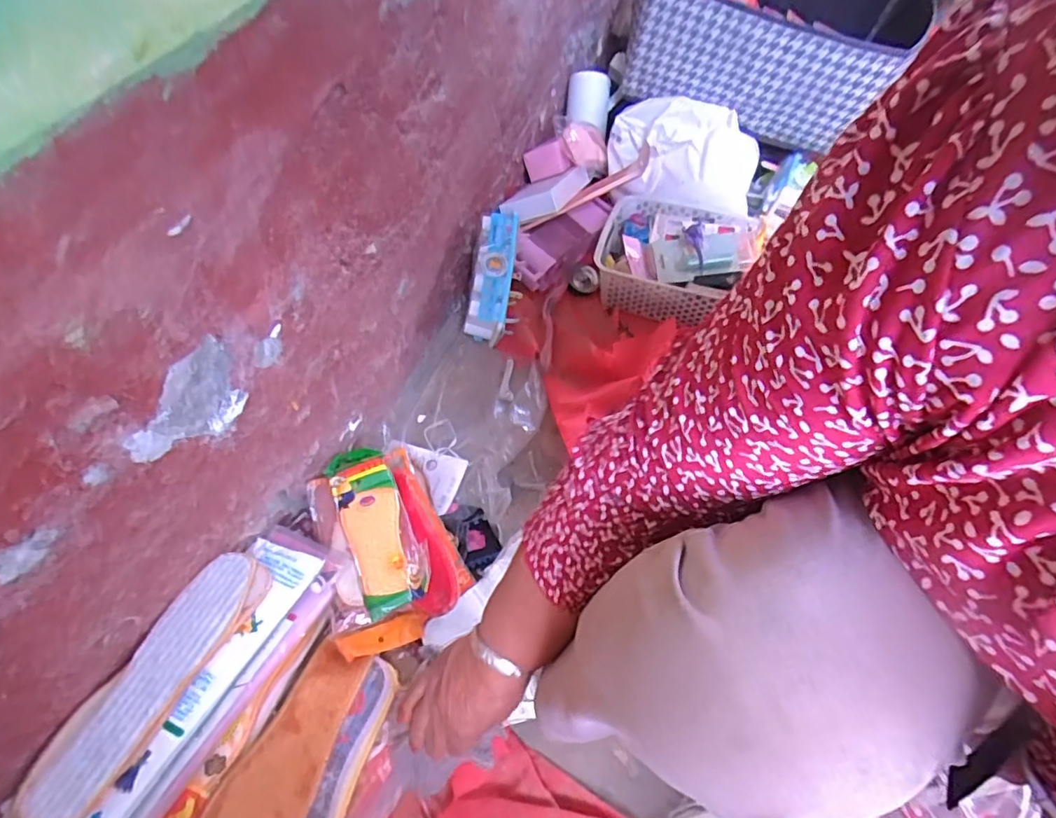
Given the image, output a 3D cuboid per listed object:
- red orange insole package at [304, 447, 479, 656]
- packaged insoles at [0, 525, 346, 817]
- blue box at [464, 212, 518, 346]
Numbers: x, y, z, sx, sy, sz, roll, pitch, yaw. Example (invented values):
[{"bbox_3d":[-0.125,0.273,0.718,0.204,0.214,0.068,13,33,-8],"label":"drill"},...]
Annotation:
[{"bbox_3d":[-0.176,0.150,0.643,0.151,0.052,0.234,-26,61,-15],"label":"red orange insole package"},{"bbox_3d":[-0.304,0.235,0.511,0.109,0.070,0.310,20,44,12],"label":"packaged insoles"},{"bbox_3d":[-0.052,-0.203,0.841,0.067,0.087,0.189,9,88,5],"label":"blue box"}]

